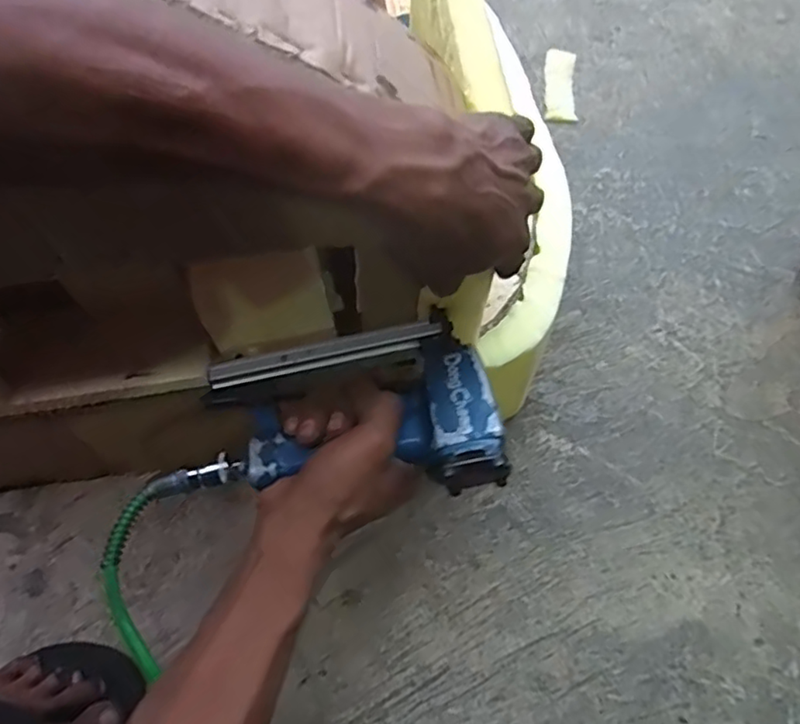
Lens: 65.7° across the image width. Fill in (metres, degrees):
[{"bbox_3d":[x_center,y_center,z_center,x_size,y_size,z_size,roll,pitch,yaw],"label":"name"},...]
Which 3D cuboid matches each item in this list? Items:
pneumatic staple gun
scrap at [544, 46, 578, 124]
[{"bbox_3d":[-0.039,0.037,0.422,0.196,0.043,0.135,-12,60,-4],"label":"pneumatic staple gun"},{"bbox_3d":[0.252,-0.436,0.975,0.047,0.008,0.176,5,60,6],"label":"scrap"}]

